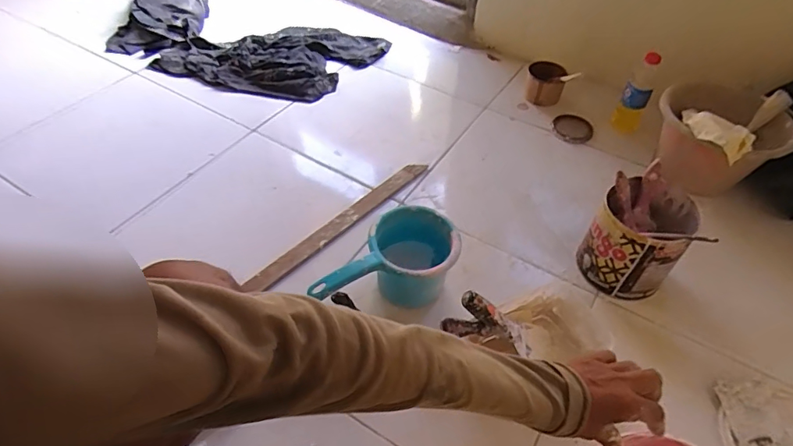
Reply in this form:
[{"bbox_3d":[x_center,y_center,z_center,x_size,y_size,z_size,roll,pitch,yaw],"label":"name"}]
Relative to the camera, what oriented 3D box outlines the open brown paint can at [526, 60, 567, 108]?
[{"bbox_3d":[0.380,-0.356,1.235,0.083,0.082,0.086,1,48,-1],"label":"open brown paint can"}]

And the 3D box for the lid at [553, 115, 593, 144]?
[{"bbox_3d":[0.424,-0.228,1.165,0.093,0.014,0.088,1,48,-1],"label":"lid"}]

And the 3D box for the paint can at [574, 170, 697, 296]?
[{"bbox_3d":[0.410,0.027,0.837,0.138,0.166,0.148,1,48,-1],"label":"paint can"}]

